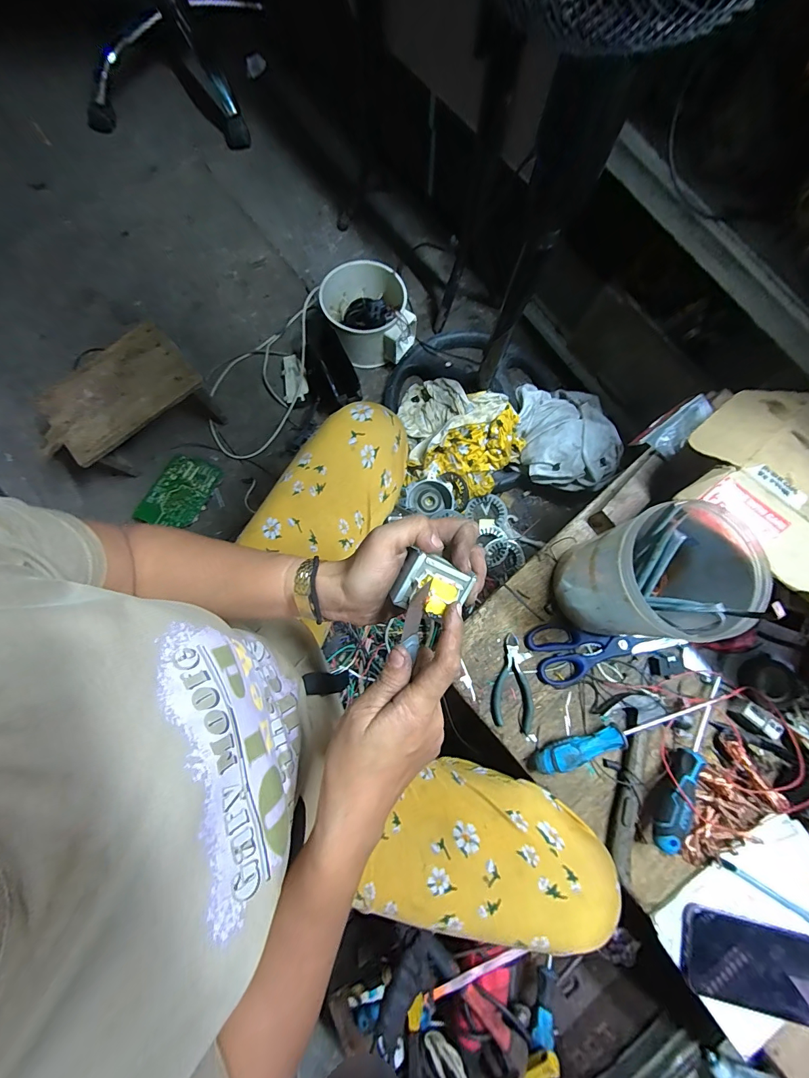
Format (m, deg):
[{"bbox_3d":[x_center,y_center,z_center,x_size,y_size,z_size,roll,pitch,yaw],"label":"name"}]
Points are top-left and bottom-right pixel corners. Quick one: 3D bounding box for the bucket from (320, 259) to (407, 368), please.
[{"bbox_3d":[-0.093,-0.538,0.929,0.187,0.139,0.189,0,78,-2],"label":"bucket"}]

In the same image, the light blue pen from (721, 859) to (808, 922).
[{"bbox_3d":[0.435,0.417,0.449,0.132,0.007,0.009,32,79,5],"label":"light blue pen"}]

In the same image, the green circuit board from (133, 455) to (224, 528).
[{"bbox_3d":[-0.494,-0.103,0.850,0.115,0.012,0.169,24,73,-2],"label":"green circuit board"}]

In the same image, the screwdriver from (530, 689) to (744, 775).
[{"bbox_3d":[0.280,0.241,0.477,0.256,0.033,0.035,-17,79,-5],"label":"screwdriver"}]

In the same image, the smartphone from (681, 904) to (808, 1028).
[{"bbox_3d":[0.391,0.472,0.422,0.159,0.015,0.079,14,71,8],"label":"smartphone"}]

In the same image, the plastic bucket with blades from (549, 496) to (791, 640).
[{"bbox_3d":[0.274,0.047,0.436,0.135,0.172,0.129,-1,78,-2],"label":"plastic bucket with blades"}]

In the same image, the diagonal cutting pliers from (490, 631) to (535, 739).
[{"bbox_3d":[0.142,0.186,0.499,0.051,0.009,0.115,10,77,0],"label":"diagonal cutting pliers"}]

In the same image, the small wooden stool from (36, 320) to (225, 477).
[{"bbox_3d":[-0.573,-0.271,0.805,0.308,0.139,0.196,-39,81,-9],"label":"small wooden stool"}]

